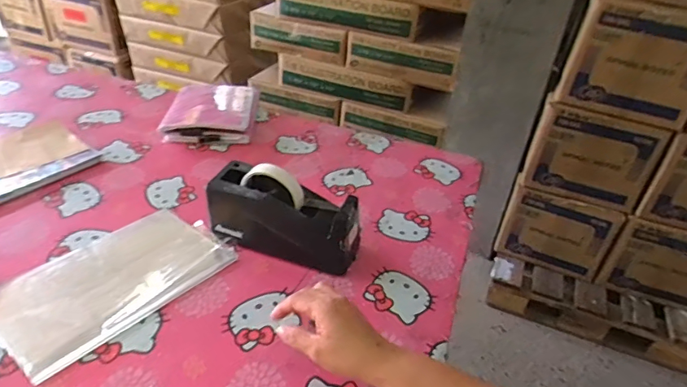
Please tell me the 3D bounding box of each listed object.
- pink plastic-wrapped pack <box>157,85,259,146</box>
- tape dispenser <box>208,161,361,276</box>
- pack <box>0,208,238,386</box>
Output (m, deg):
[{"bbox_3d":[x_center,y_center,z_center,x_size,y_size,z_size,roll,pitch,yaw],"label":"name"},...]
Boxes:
[{"bbox_3d":[-0.259,-0.168,0.941,0.163,0.045,0.207,2,36,-4],"label":"pink plastic-wrapped pack"},{"bbox_3d":[-0.078,0.026,0.635,0.195,0.119,0.071,13,37,11],"label":"tape dispenser"},{"bbox_3d":[-0.292,0.105,0.602,0.160,0.010,0.258,28,42,28],"label":"pack"}]

